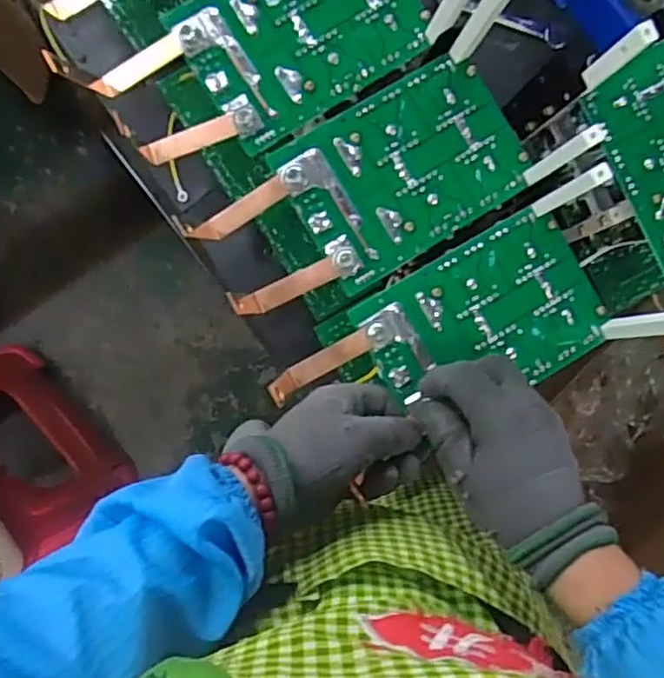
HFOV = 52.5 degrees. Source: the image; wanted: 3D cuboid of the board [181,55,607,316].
[{"bbox_3d":[0.038,-0.109,0.462,0.254,0.039,0.110,-31,92,-8],"label":"board"}]

